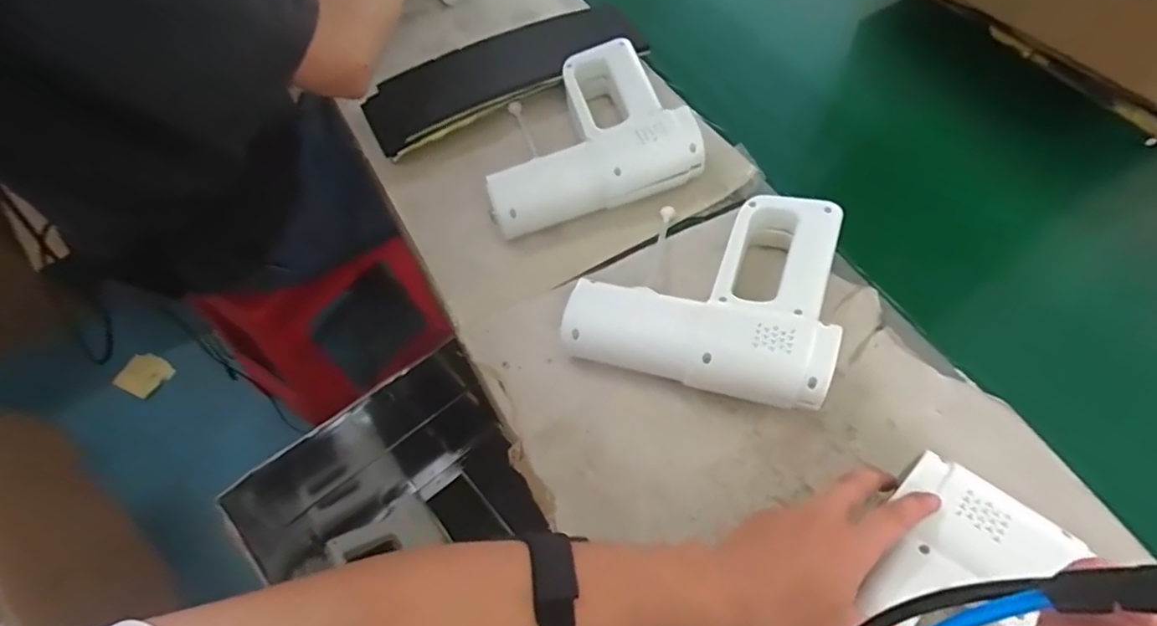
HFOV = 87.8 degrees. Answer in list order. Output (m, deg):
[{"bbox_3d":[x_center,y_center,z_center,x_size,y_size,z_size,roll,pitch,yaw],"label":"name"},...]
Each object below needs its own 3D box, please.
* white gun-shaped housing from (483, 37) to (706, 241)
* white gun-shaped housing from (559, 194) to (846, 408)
[{"bbox_3d":[-0.005,-0.179,0.617,0.210,0.063,0.183,-19,59,-8],"label":"white gun-shaped housing"},{"bbox_3d":[0.111,-0.022,0.513,0.204,0.064,0.184,14,60,12],"label":"white gun-shaped housing"}]

